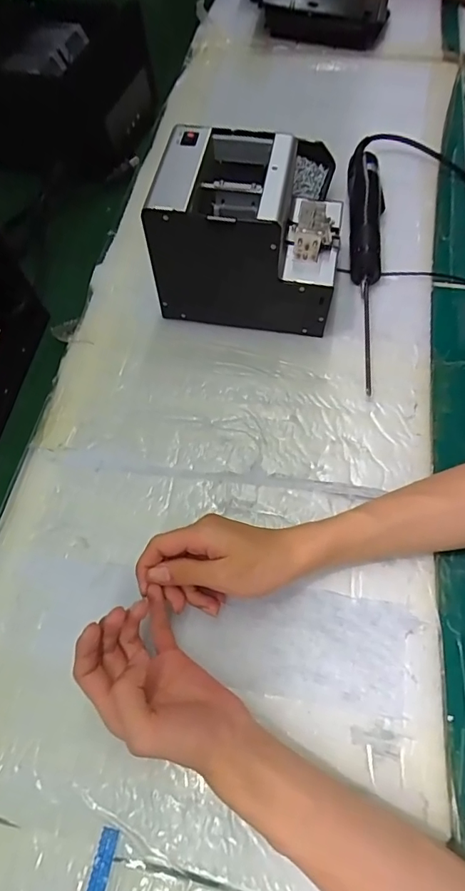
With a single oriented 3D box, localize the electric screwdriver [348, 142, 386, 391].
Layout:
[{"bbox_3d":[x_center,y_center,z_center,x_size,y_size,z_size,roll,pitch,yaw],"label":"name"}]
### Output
[{"bbox_3d":[0.159,-0.222,0.549,0.049,0.047,0.365,4,63,4],"label":"electric screwdriver"}]

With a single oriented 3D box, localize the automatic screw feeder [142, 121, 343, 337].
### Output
[{"bbox_3d":[0.019,-0.215,0.496,0.177,0.146,0.122,6,62,8],"label":"automatic screw feeder"}]

